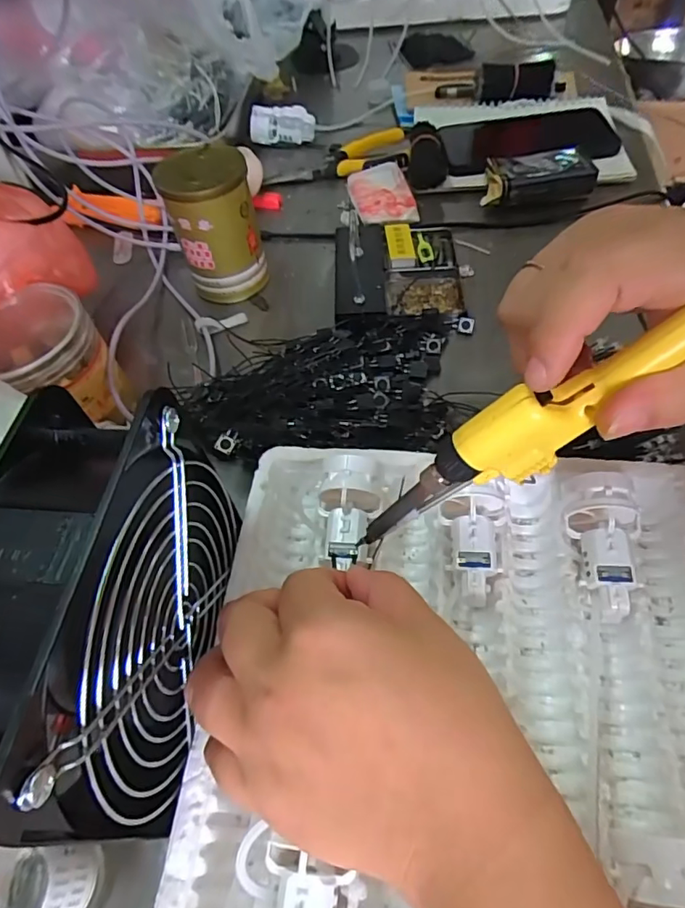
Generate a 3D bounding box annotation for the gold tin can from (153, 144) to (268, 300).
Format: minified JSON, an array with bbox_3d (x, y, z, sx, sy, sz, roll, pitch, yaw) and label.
[{"bbox_3d":[-0.099,-0.182,0.427,0.065,0.102,0.060,-3,55,4],"label":"gold tin can"}]

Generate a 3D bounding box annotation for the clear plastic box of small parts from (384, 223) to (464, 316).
[{"bbox_3d":[0.065,-0.158,0.443,0.060,0.020,0.105,-2,55,4],"label":"clear plastic box of small parts"}]

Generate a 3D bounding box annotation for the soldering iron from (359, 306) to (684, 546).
[{"bbox_3d":[0.096,-0.027,0.201,0.232,0.033,0.020,-36,53,21],"label":"soldering iron"}]

